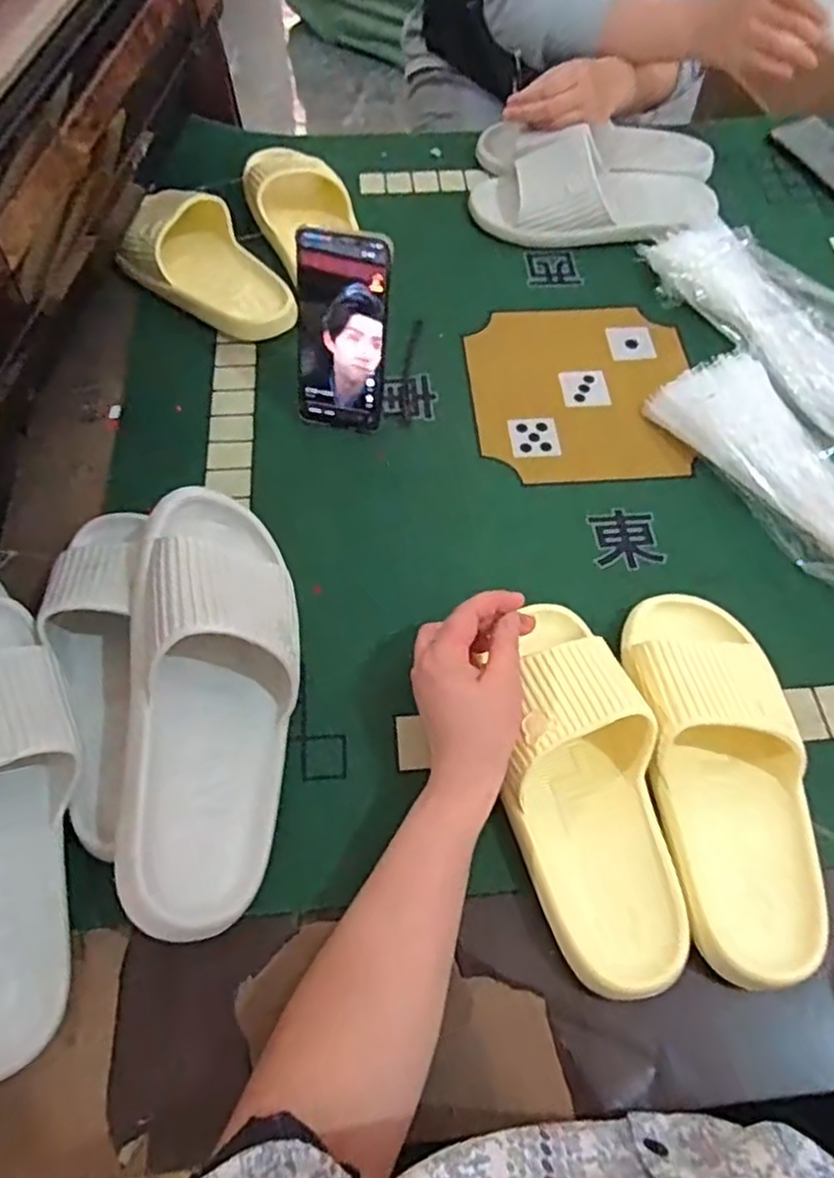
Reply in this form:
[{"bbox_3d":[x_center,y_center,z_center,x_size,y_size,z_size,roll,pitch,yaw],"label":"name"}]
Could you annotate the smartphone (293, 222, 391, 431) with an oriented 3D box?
[{"bbox_3d":[-0.064,-0.210,0.588,0.077,0.162,0.014,12,40,7],"label":"smartphone"}]

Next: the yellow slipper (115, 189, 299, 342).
[{"bbox_3d":[-0.206,-0.319,0.695,0.195,0.058,0.110,39,65,20],"label":"yellow slipper"}]

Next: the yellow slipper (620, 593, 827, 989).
[{"bbox_3d":[0.199,0.111,0.457,0.100,0.055,0.243,3,58,0],"label":"yellow slipper"}]

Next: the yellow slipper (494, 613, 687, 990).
[{"bbox_3d":[0.109,0.120,0.457,0.094,0.057,0.243,-3,68,-4],"label":"yellow slipper"}]

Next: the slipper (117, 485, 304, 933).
[{"bbox_3d":[-0.127,0.062,0.460,0.112,0.067,0.292,18,64,-35],"label":"slipper"}]

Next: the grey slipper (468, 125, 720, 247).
[{"bbox_3d":[0.191,-0.429,0.763,0.263,0.069,0.118,12,59,6],"label":"grey slipper"}]

